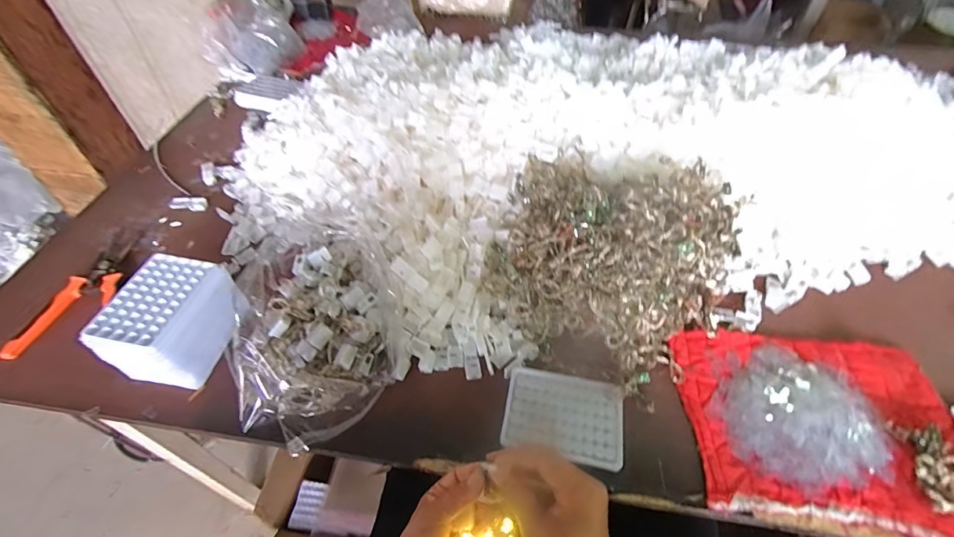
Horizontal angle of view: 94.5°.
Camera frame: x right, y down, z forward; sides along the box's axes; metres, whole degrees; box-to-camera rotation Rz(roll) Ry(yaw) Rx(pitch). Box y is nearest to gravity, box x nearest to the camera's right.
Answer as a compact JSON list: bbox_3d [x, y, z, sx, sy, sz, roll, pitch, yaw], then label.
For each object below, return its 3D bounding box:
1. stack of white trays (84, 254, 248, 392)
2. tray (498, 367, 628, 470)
[{"bbox_3d":[-0.365,0.065,0.536,0.102,0.097,0.129,6,50,5],"label":"stack of white trays"},{"bbox_3d":[0.099,0.163,0.496,0.129,0.014,0.090,11,51,9],"label":"tray"}]

